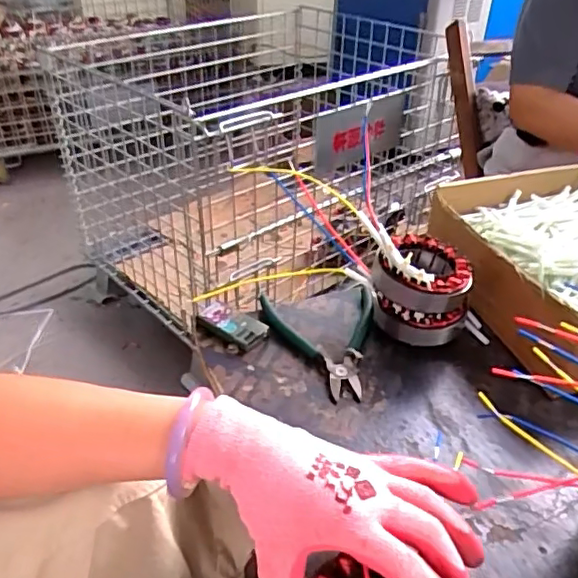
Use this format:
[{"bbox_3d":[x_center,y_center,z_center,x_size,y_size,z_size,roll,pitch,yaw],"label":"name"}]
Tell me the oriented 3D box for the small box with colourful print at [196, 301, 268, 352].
[{"bbox_3d":[-0.056,0.036,0.568,0.073,0.015,0.031,26,43,31],"label":"small box with colourful print"}]

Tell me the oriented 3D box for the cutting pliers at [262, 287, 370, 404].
[{"bbox_3d":[0.039,0.046,0.555,0.105,0.026,0.138,-6,36,-10],"label":"cutting pliers"}]

